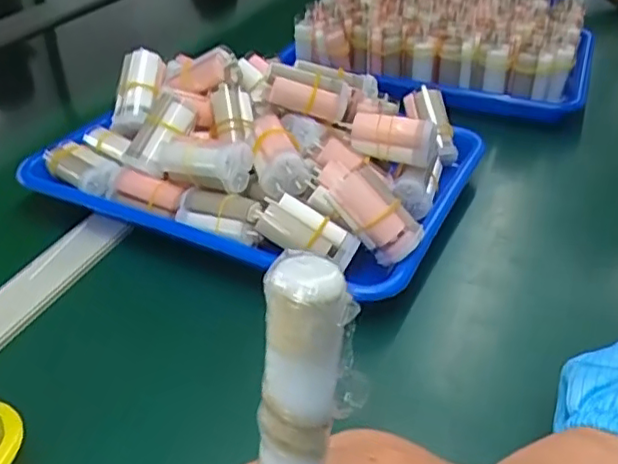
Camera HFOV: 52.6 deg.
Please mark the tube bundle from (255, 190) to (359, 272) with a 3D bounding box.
[{"bbox_3d":[-0.001,-0.001,0.415,0.068,0.026,0.024,22,37,-2],"label":"tube bundle"}]

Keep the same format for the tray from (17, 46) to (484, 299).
[{"bbox_3d":[-0.039,-0.083,0.512,0.323,0.073,0.243,15,39,22],"label":"tray"}]

